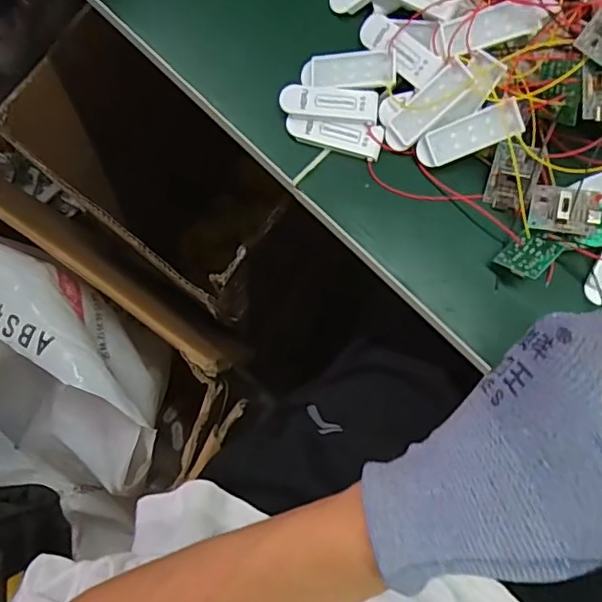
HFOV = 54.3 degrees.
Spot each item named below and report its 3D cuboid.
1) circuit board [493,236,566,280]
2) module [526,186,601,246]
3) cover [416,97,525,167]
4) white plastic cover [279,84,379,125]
[{"bbox_3d":[0.125,-0.026,0.324,0.033,0.004,0.026,-41,54,-20],"label":"circuit board"},{"bbox_3d":[0.153,-0.048,0.323,0.049,0.011,0.028,17,81,4],"label":"module"},{"bbox_3d":[0.094,-0.093,0.329,0.057,0.007,0.020,-19,103,18],"label":"cover"},{"bbox_3d":[0.017,-0.116,0.342,0.056,0.005,0.019,5,80,2],"label":"white plastic cover"}]

